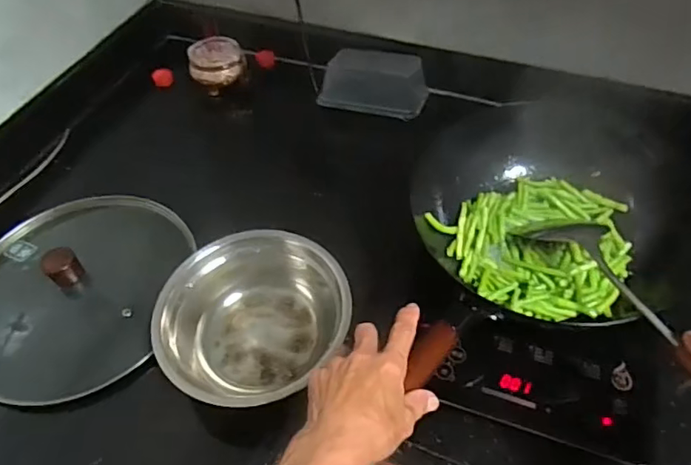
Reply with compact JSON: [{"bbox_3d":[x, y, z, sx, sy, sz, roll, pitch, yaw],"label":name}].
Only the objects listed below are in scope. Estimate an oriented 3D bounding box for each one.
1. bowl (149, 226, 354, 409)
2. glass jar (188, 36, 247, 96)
[{"bbox_3d":[-0.107,0.097,0.615,0.171,0.086,0.195,33,61,27],"label":"bowl"},{"bbox_3d":[-0.217,-0.288,0.939,0.090,0.058,0.087,-2,51,3],"label":"glass jar"}]

